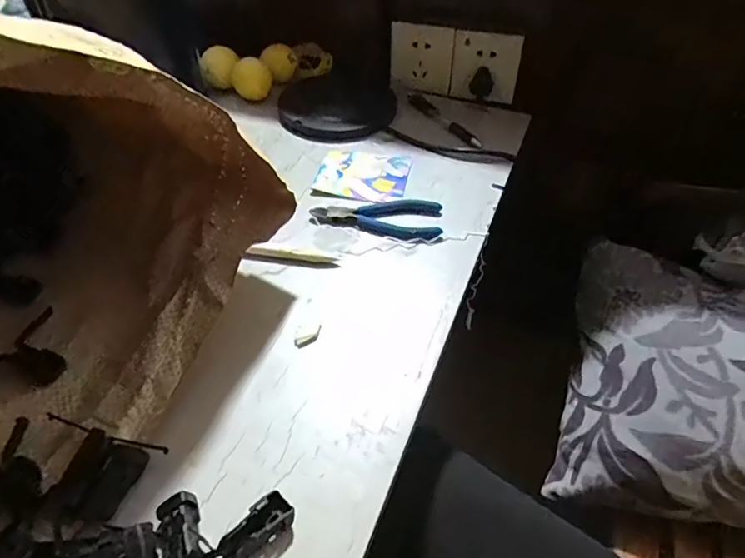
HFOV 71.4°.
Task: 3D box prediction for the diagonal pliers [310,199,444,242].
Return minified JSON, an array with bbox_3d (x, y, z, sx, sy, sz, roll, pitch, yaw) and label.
[{"bbox_3d":[0.004,-0.057,0.500,0.126,0.013,0.051,-1,46,-2],"label":"diagonal pliers"}]

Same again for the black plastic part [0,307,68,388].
[{"bbox_3d":[-0.246,0.058,0.373,0.049,0.016,0.079,18,48,15],"label":"black plastic part"}]

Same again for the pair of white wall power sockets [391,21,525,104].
[{"bbox_3d":[0.108,-0.288,0.689,0.167,0.100,0.016,10,60,10],"label":"pair of white wall power sockets"}]

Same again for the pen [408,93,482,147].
[{"bbox_3d":[0.085,-0.199,0.639,0.017,0.006,0.148,-20,50,-20],"label":"pen"}]

